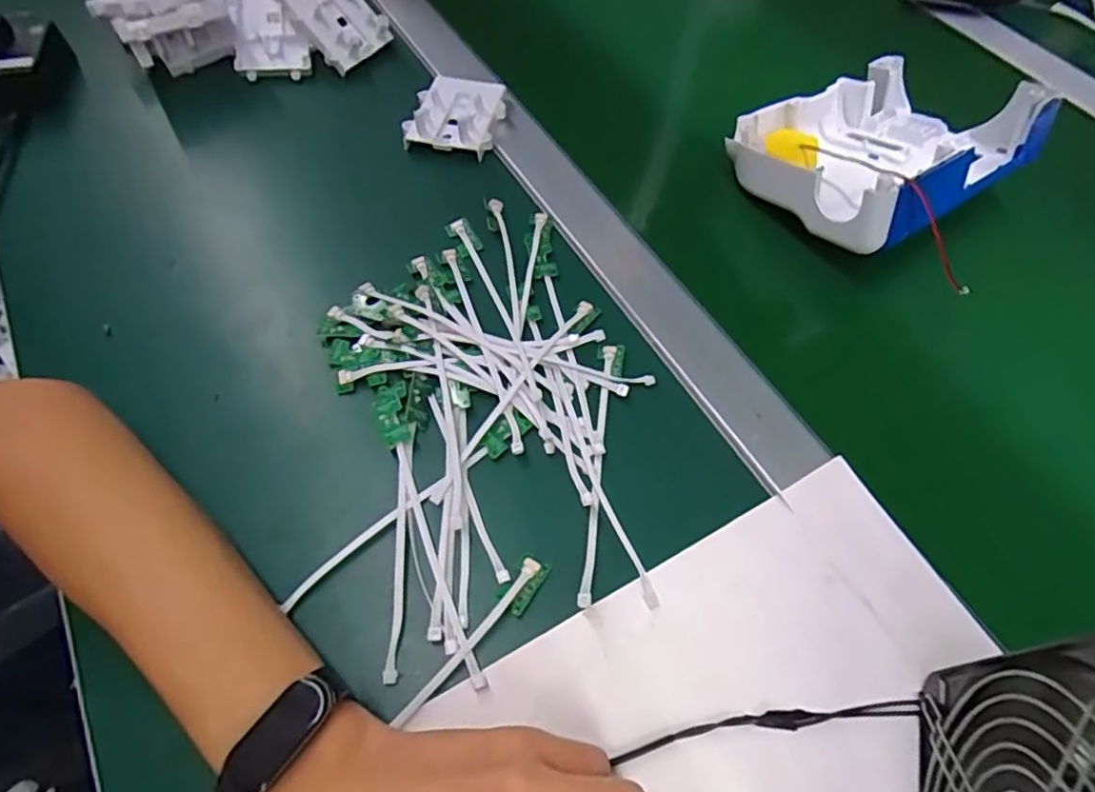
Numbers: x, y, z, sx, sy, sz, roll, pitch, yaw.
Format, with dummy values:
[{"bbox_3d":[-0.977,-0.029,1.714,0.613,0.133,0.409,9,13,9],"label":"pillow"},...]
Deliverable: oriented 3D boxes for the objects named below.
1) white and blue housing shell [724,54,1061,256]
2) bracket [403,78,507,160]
[{"bbox_3d":[0.238,-0.181,0.452,0.176,0.077,0.143,-28,64,-15],"label":"white and blue housing shell"},{"bbox_3d":[-0.073,-0.224,0.503,0.066,0.020,0.073,11,61,6],"label":"bracket"}]

